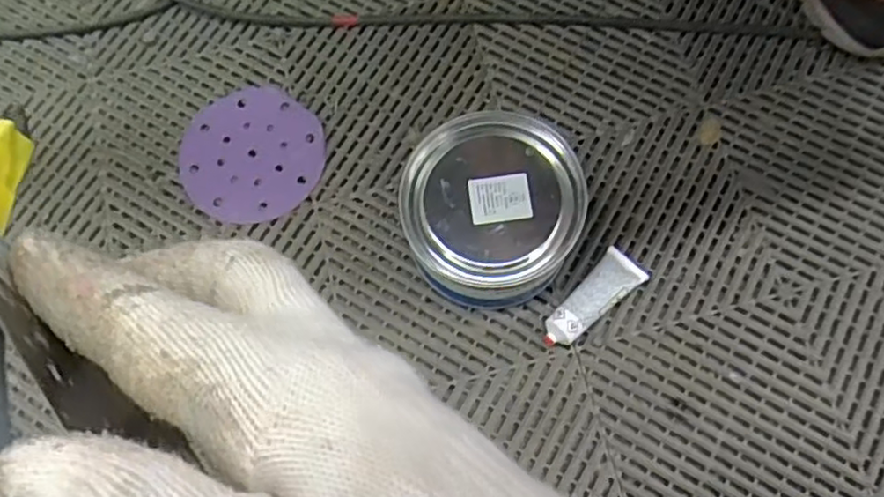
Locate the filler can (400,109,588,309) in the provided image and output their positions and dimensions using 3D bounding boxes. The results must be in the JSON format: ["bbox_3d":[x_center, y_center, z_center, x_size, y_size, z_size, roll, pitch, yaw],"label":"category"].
[{"bbox_3d":[0.042,-0.030,0.601,0.145,0.096,0.143,0,71,1],"label":"filler can"}]

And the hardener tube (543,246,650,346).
[{"bbox_3d":[0.134,0.045,0.620,0.110,0.025,0.039,-38,75,-11],"label":"hardener tube"}]

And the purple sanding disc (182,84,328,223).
[{"bbox_3d":[-0.186,-0.093,0.675,0.137,0.004,0.136,0,79,2],"label":"purple sanding disc"}]

